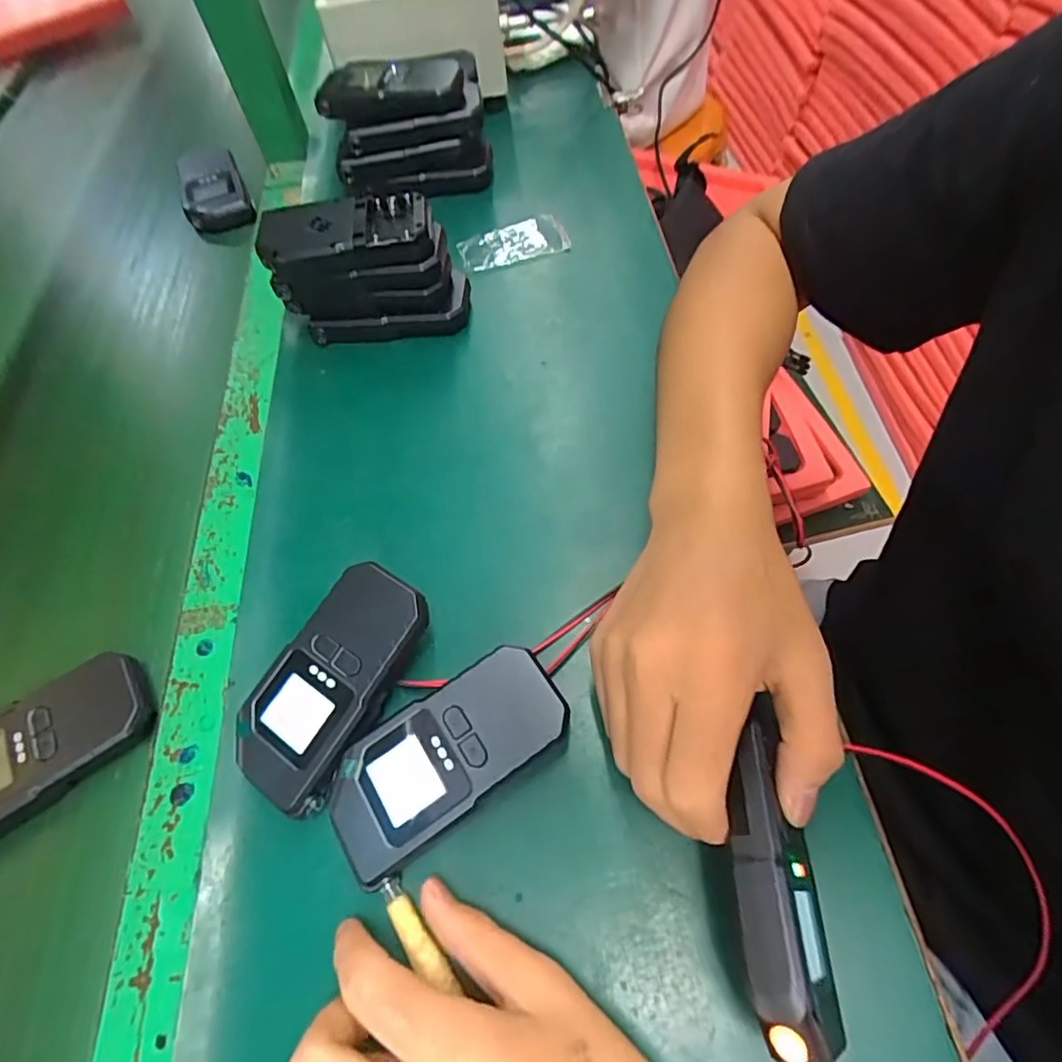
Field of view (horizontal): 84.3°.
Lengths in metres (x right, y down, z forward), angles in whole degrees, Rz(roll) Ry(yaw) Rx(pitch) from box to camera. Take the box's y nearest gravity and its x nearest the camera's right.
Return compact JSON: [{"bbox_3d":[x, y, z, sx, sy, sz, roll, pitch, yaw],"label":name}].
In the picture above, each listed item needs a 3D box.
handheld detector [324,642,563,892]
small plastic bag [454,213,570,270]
[{"bbox_3d":[-0.040,0.106,0.281,0.114,0.028,0.056,-36,64,-15],"label":"handheld detector"},{"bbox_3d":[-0.016,-0.240,0.484,0.086,0.014,0.047,-10,61,-2],"label":"small plastic bag"}]

